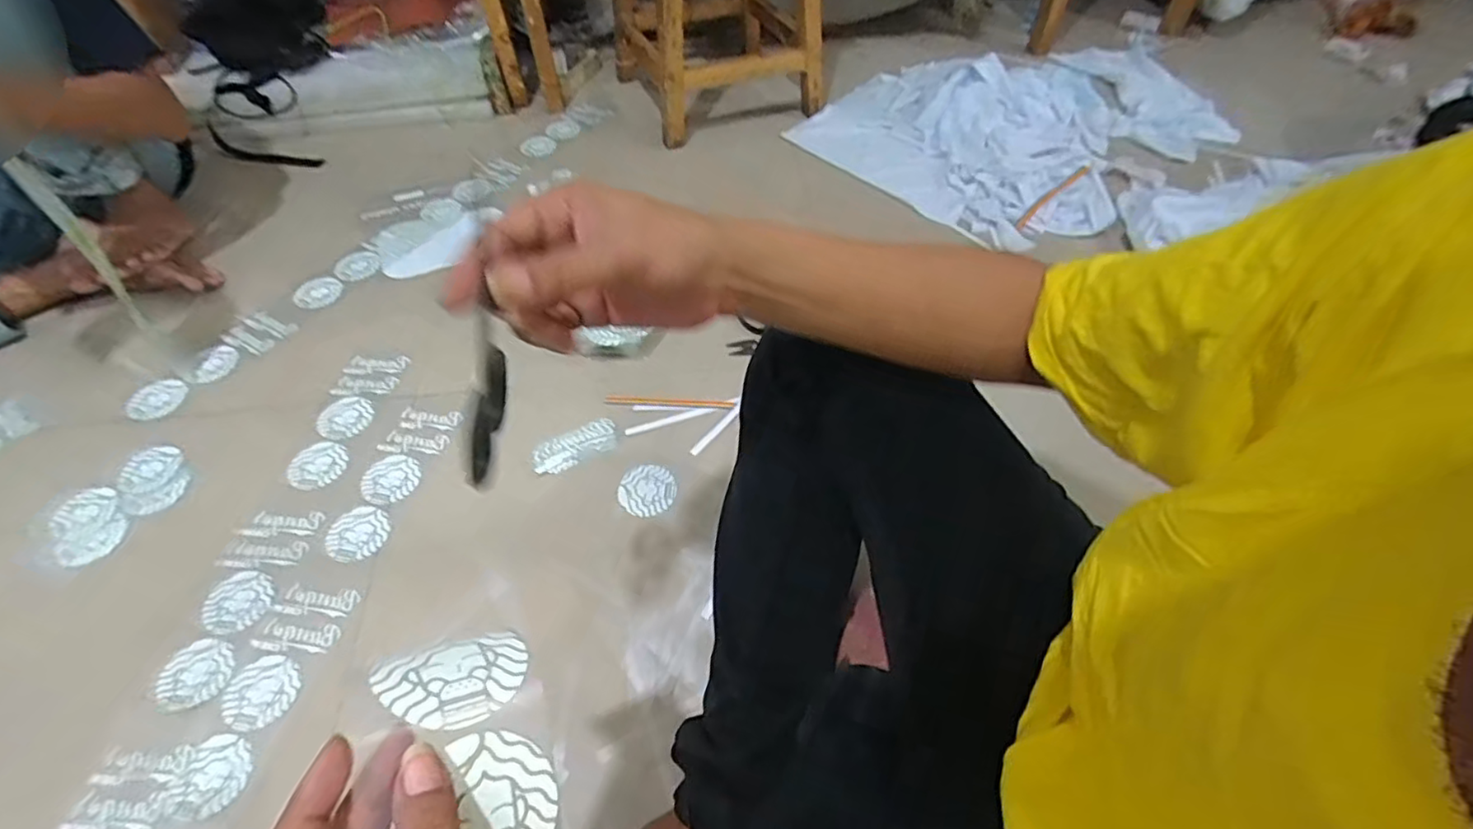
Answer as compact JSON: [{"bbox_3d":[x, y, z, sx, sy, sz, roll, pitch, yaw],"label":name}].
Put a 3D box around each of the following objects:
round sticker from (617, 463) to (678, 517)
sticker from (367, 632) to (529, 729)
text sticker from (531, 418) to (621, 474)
[{"bbox_3d":[-0.106,0.089,0.756,0.068,0.005,0.066,0,54,0],"label":"round sticker"},{"bbox_3d":[-0.136,0.125,0.304,0.065,0.007,0.049,6,27,-23],"label":"sticker"},{"bbox_3d":[-0.200,0.039,0.789,0.107,0.005,0.049,-26,62,-18],"label":"text sticker"}]

